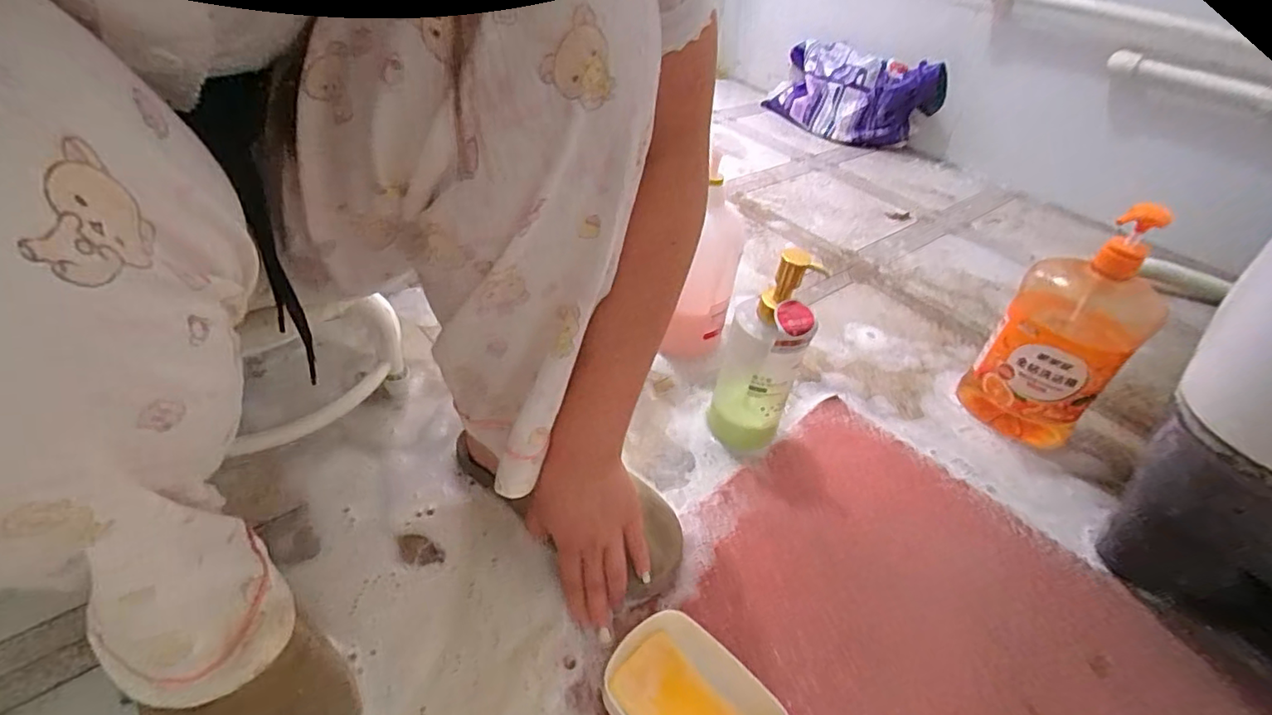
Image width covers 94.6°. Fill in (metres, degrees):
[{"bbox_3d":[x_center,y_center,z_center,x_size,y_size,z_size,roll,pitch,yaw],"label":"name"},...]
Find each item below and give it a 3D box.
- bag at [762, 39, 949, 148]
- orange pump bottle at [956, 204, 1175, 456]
[{"bbox_3d":[0.478,-0.583,1.301,0.347,0.171,0.089,31,45,26],"label":"bag"},{"bbox_3d":[0.467,-0.026,0.638,0.105,0.263,0.121,-28,51,-35],"label":"orange pump bottle"}]

